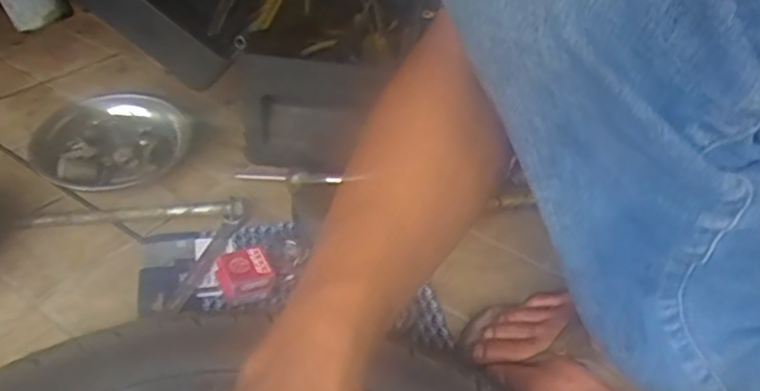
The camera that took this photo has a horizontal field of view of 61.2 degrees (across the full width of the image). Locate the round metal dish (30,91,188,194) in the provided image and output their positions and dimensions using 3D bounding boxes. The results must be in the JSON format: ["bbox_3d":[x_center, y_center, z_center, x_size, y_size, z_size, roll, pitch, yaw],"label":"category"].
[{"bbox_3d":[-0.258,-0.047,0.627,0.142,0.043,0.129,-23,47,-32],"label":"round metal dish"}]

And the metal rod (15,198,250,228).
[{"bbox_3d":[-0.217,0.016,0.577,0.193,0.021,0.020,-1,38,-9],"label":"metal rod"}]

